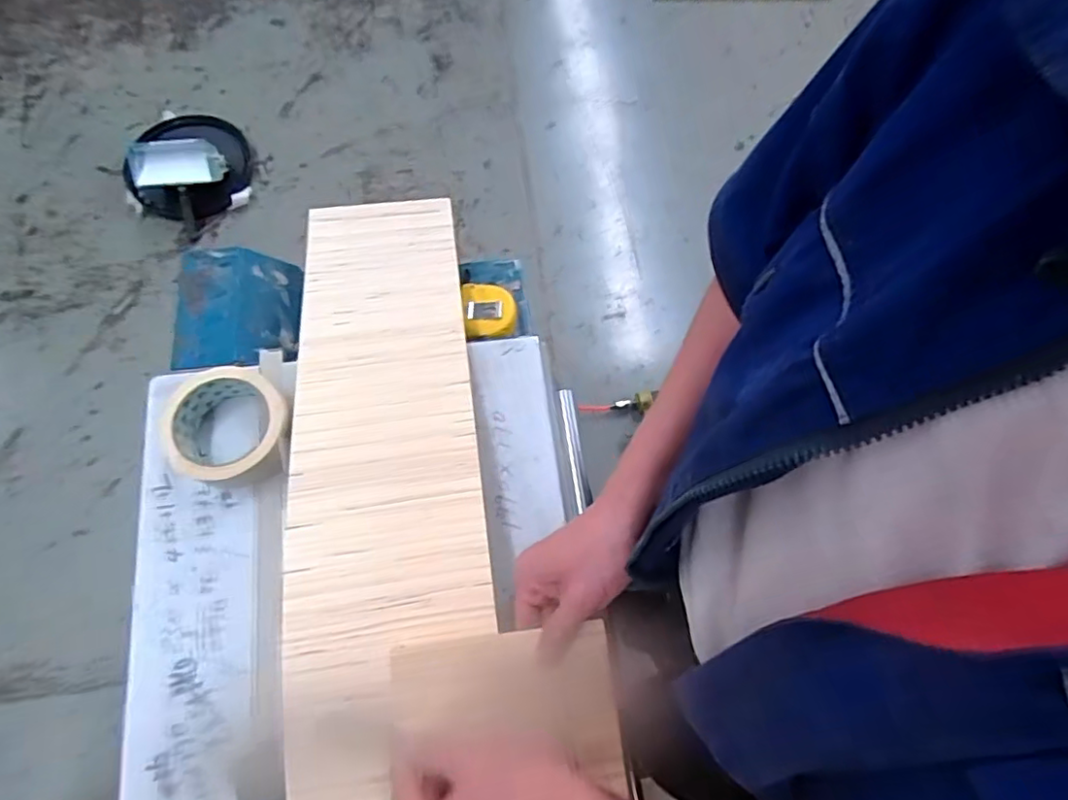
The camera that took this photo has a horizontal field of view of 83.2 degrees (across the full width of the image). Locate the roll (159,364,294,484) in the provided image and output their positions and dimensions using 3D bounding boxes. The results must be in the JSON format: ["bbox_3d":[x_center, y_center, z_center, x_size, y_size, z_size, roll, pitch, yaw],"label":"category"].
[{"bbox_3d":[-0.262,0.021,0.525,0.095,0.043,0.103,1,70,-2],"label":"roll"}]

